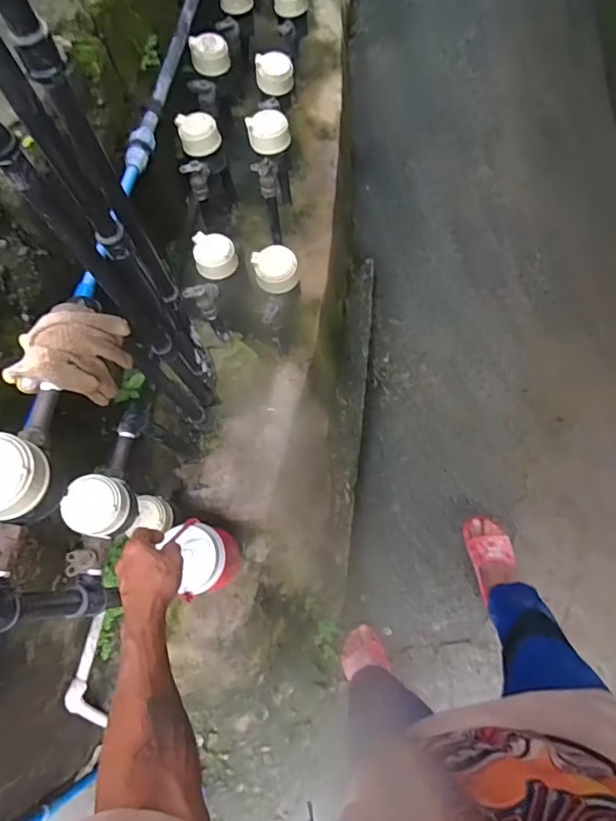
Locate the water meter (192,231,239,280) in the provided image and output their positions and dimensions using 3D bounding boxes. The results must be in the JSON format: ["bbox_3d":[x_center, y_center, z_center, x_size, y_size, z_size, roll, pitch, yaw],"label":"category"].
[{"bbox_3d":[-0.190,-0.320,1.020,0.087,0.051,0.088,0,72,1],"label":"water meter"}]

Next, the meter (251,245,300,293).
[{"bbox_3d":[-0.059,-0.271,0.959,0.085,0.056,0.070,-19,73,-5],"label":"meter"}]

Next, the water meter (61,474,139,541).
[{"bbox_3d":[-0.306,0.139,0.733,0.079,0.081,0.084,0,72,1],"label":"water meter"}]

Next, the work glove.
[{"bbox_3d":[-0.306,-0.069,0.634,0.126,0.095,0.106,4,72,3],"label":"work glove"}]

